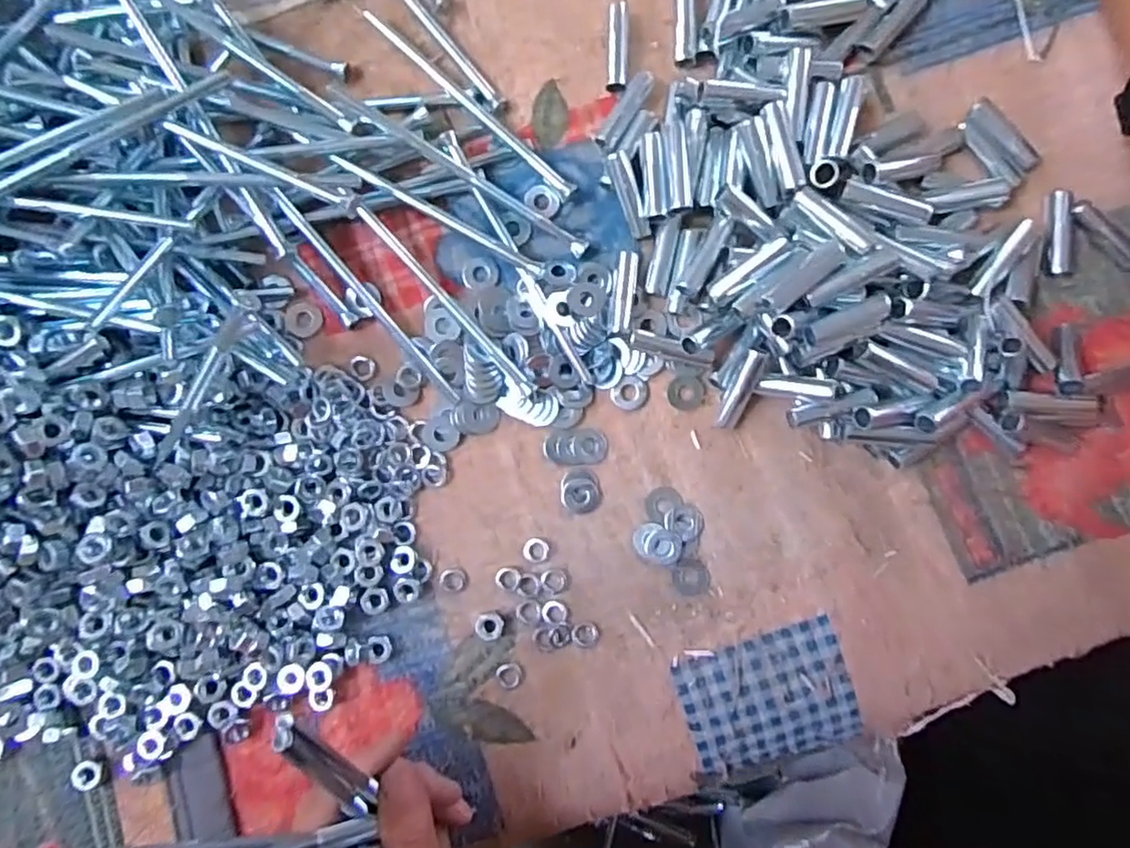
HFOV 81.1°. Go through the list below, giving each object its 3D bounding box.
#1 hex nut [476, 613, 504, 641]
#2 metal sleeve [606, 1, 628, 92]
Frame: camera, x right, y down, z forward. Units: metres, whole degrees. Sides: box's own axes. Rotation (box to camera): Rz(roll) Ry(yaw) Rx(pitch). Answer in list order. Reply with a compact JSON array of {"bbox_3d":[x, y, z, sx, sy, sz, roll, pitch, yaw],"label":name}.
[{"bbox_3d":[-0.039,0.103,0.337,0.014,0.005,0.013,16,90,0],"label":"hex nut"},{"bbox_3d":[0.027,-0.197,0.347,0.010,0.011,0.046,2,90,0],"label":"metal sleeve"}]

